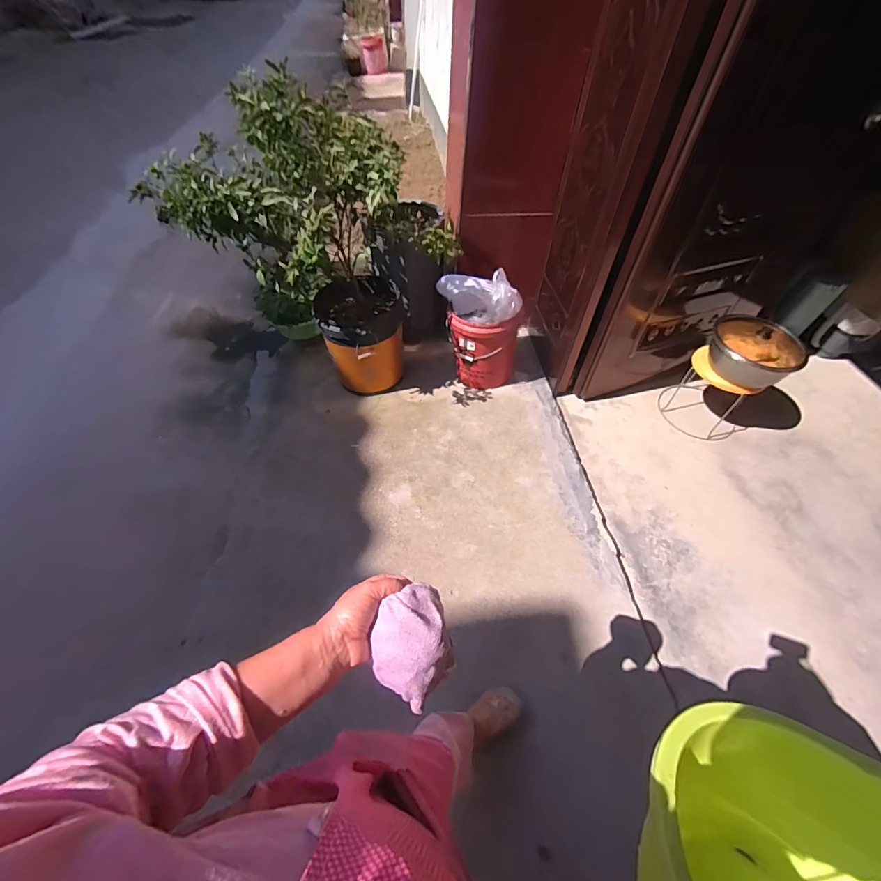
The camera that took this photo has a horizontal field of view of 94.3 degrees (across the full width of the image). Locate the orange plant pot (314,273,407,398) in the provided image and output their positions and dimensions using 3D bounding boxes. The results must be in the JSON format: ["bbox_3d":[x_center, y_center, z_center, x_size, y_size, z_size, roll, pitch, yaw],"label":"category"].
[{"bbox_3d":[-0.345,-0.455,1.827,0.351,0.390,0.406,-11,53,-10],"label":"orange plant pot"}]

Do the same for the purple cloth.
[{"bbox_3d":[-0.030,0.213,0.424,0.079,0.050,0.105,-12,57,-9],"label":"purple cloth"}]

